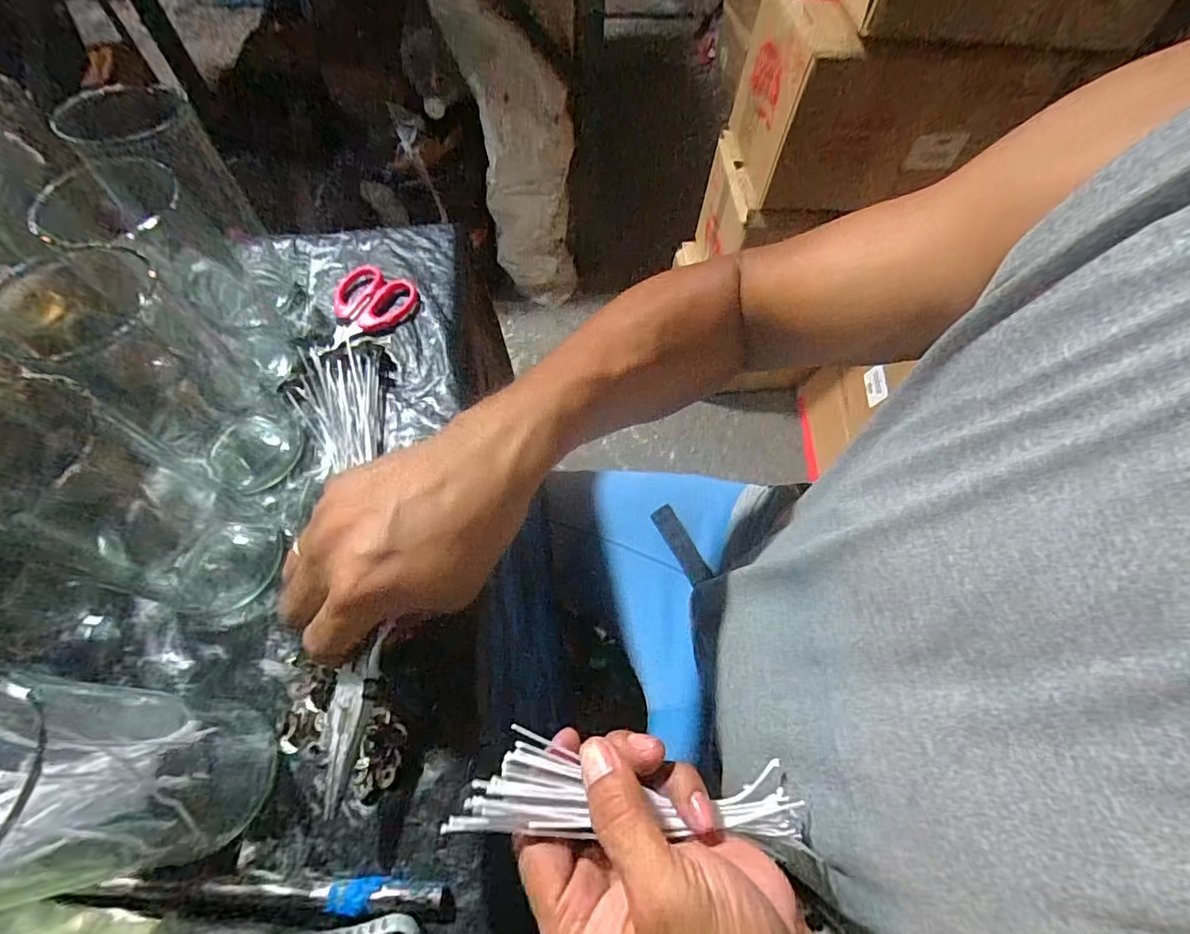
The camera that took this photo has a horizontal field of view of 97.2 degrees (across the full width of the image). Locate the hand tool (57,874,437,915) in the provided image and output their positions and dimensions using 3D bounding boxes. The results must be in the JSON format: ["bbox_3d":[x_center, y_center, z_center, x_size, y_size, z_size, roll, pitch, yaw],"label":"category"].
[{"bbox_3d":[-0.154,0.195,0.239,0.166,0.012,0.013,0,62,0],"label":"hand tool"}]

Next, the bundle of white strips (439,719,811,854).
[{"bbox_3d":[0.026,0.153,0.247,0.182,0.018,0.039,18,60,-24],"label":"bundle of white strips"}]

